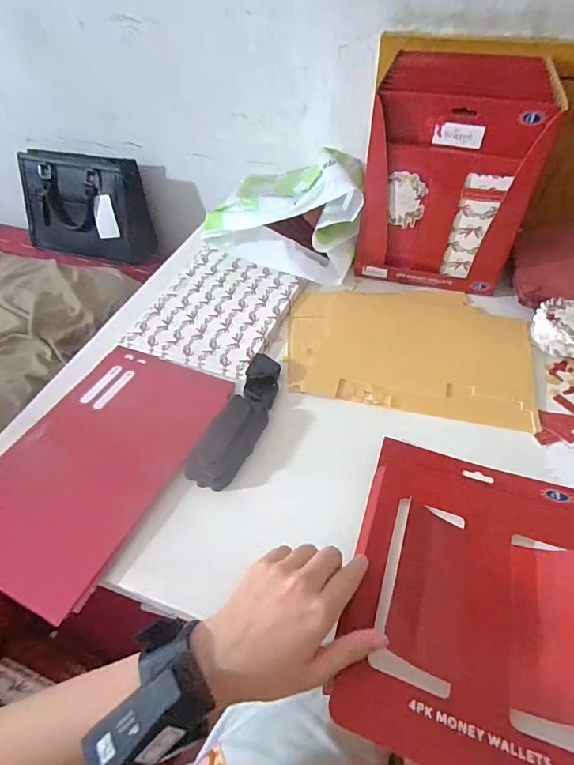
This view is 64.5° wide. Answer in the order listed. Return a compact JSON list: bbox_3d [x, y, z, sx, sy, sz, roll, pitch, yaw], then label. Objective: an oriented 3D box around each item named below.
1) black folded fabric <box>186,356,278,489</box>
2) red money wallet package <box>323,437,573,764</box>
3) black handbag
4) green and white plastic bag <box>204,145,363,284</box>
[{"bbox_3d":[-0.048,0.031,0.495,0.052,0.024,0.176,15,47,16],"label":"black folded fabric"},{"bbox_3d":[0.156,0.163,0.366,0.197,0.025,0.254,14,46,14],"label":"red money wallet package"},{"bbox_3d":[-0.443,-0.374,0.982,0.289,0.196,0.098,9,45,10],"label":"black handbag"},{"bbox_3d":[0.004,-0.273,0.712,0.228,0.124,0.238,10,45,11],"label":"green and white plastic bag"}]

